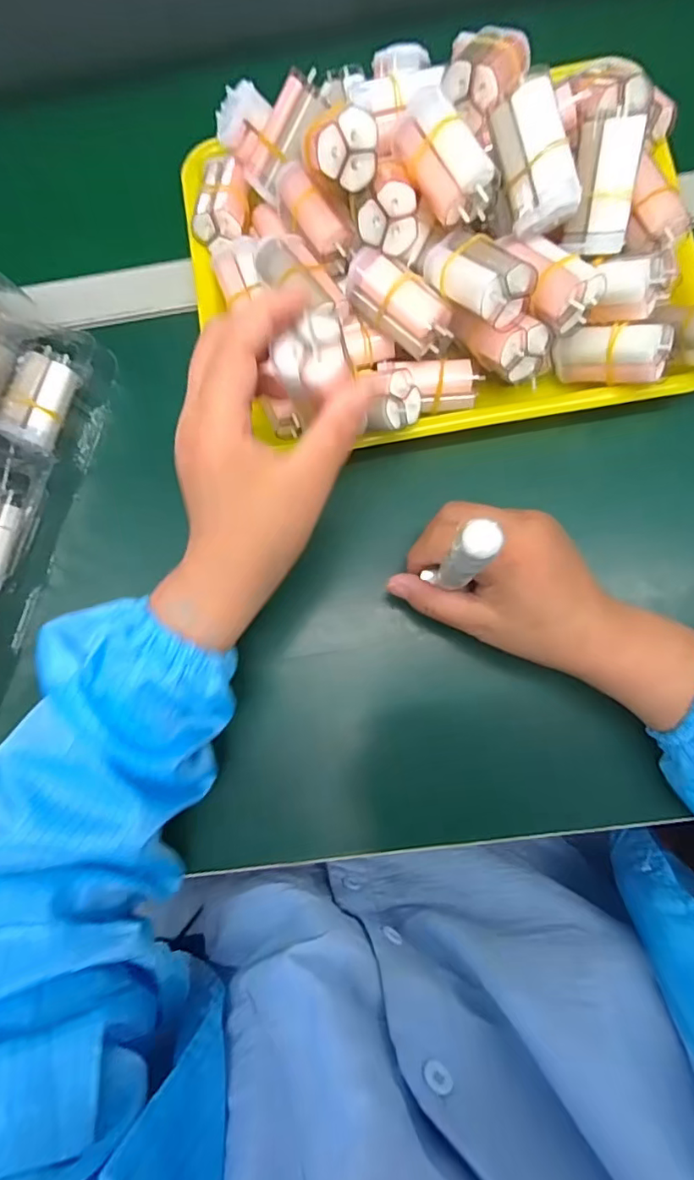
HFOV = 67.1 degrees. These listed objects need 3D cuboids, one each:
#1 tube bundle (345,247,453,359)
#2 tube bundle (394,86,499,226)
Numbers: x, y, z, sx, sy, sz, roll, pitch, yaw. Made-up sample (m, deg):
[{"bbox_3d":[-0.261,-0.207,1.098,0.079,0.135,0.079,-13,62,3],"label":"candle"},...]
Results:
[{"bbox_3d":[0.030,-0.172,0.313,0.029,0.029,0.067,-44,81,-3],"label":"tube bundle"},{"bbox_3d":[0.053,-0.238,0.287,0.033,0.028,0.065,-28,80,-1],"label":"tube bundle"}]

